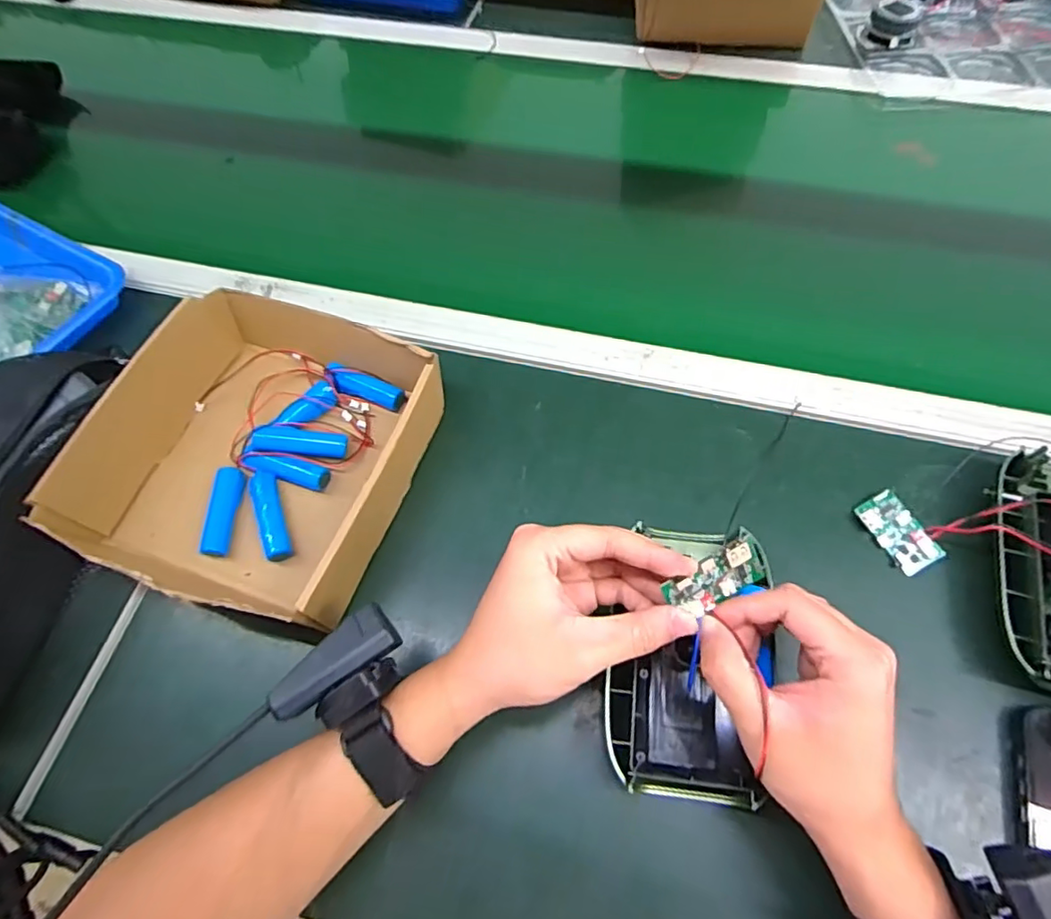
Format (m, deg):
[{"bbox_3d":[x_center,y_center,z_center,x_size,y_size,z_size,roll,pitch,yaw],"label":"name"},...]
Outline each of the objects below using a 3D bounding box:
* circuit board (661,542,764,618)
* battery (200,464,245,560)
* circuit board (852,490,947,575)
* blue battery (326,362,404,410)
[{"bbox_3d":[0.100,0.063,0.304,0.054,0.030,0.009,-23,30,-6],"label":"circuit board"},{"bbox_3d":[-0.225,0.039,0.431,0.018,0.016,0.067,2,63,3],"label":"battery"},{"bbox_3d":[0.262,0.052,0.407,0.032,0.013,0.057,-23,65,-9],"label":"circuit board"},{"bbox_3d":[-0.129,-0.059,0.470,0.069,0.020,0.025,16,65,10],"label":"blue battery"}]

